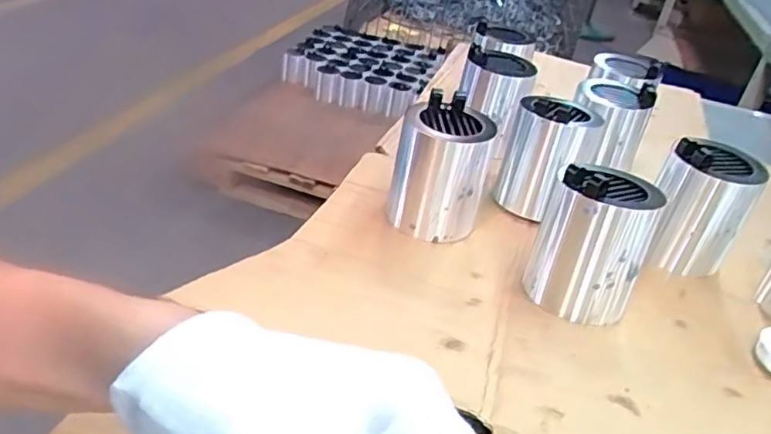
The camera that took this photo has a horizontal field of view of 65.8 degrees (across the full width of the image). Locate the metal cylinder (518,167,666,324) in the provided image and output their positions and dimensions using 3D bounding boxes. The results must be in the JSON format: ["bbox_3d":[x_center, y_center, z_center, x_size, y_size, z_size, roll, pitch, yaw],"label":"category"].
[{"bbox_3d":[0.175,0.020,0.502,0.085,0.123,0.085,25,37,21],"label":"metal cylinder"}]

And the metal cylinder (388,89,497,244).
[{"bbox_3d":[0.051,-0.045,0.582,0.087,0.112,0.084,7,34,-4],"label":"metal cylinder"}]

